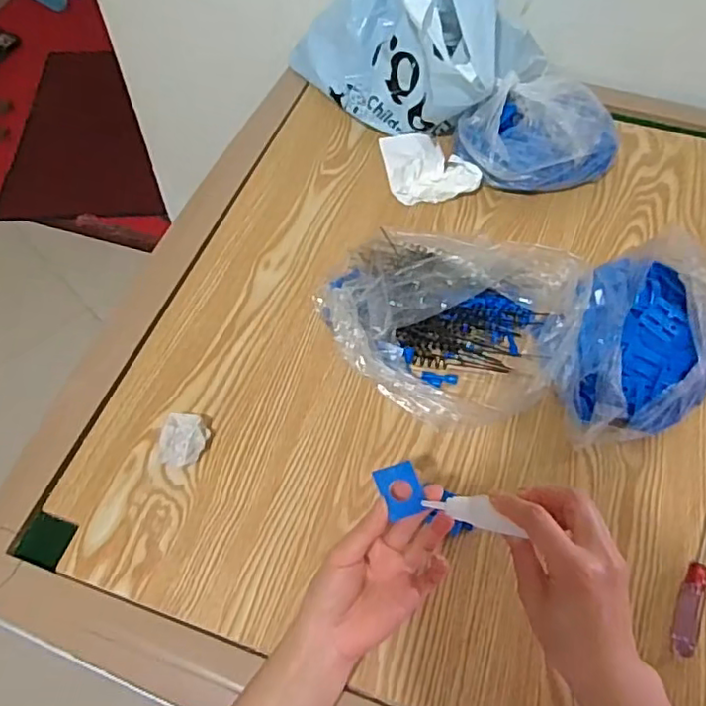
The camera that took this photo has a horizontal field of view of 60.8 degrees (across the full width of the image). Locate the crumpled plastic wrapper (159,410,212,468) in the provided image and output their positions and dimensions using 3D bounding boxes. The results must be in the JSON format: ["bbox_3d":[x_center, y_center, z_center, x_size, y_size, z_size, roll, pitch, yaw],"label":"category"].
[{"bbox_3d":[-0.162,0.084,0.577,0.041,0.028,0.050,10,59,5],"label":"crumpled plastic wrapper"}]

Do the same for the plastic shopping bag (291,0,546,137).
[{"bbox_3d":[0.083,-0.435,0.794,0.337,0.211,0.212,38,65,20],"label":"plastic shopping bag"}]

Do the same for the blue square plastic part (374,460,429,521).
[{"bbox_3d":[0.036,0.102,0.452,0.031,0.004,0.040,-15,60,-10],"label":"blue square plastic part"}]

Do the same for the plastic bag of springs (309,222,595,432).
[{"bbox_3d":[0.097,-0.046,0.637,0.257,0.072,0.226,19,60,11],"label":"plastic bag of springs"}]

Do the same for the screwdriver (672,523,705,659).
[{"bbox_3d":[0.305,0.190,0.528,0.021,0.013,0.150,24,61,13],"label":"screwdriver"}]

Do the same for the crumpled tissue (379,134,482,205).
[{"bbox_3d":[0.097,-0.236,0.770,0.115,0.051,0.082,-9,59,-6],"label":"crumpled tissue"}]

